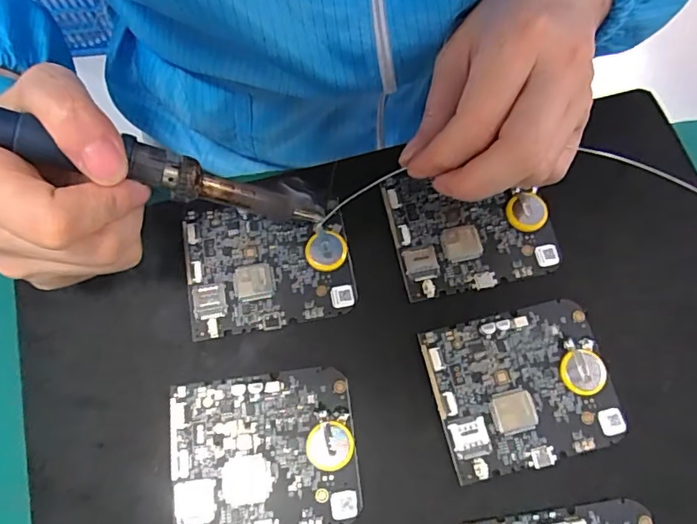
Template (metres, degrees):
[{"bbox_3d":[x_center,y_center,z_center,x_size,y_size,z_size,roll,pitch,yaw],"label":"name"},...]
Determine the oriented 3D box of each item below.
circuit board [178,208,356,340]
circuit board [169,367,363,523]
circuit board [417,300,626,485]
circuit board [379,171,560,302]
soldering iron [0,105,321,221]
[{"bbox_3d":[-0.039,0.000,0.249,0.077,0.005,0.062,-8,72,-3],"label":"circuit board"},{"bbox_3d":[-0.037,0.082,0.222,0.077,0.004,0.064,-7,72,-2],"label":"circuit board"},{"bbox_3d":[0.077,0.055,0.230,0.077,0.004,0.065,-13,72,-4],"label":"circuit board"},{"bbox_3d":[0.060,-0.018,0.256,0.077,0.005,0.061,-12,73,-2],"label":"circuit board"},{"bbox_3d":[-0.119,-0.045,0.189,0.239,0.024,0.015,13,71,-30],"label":"soldering iron"}]

